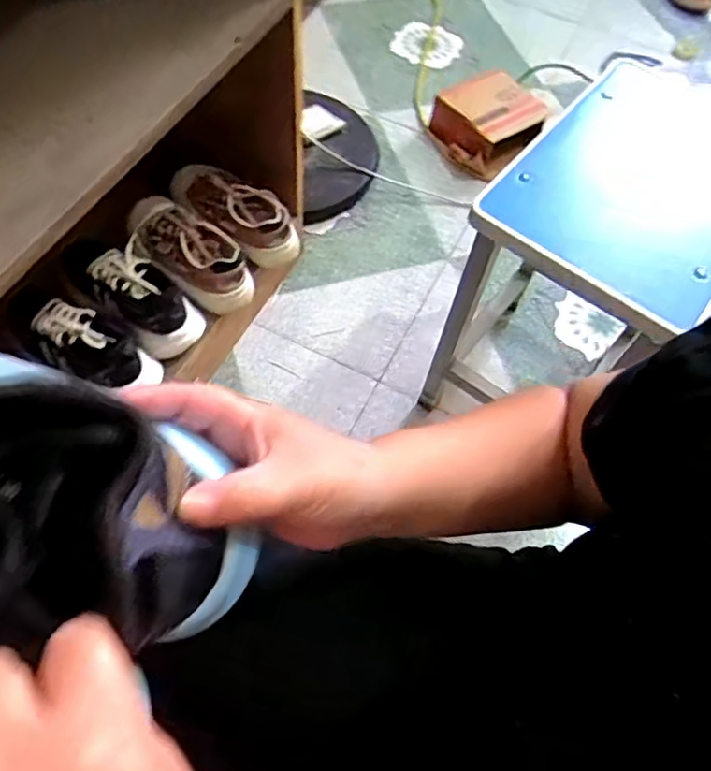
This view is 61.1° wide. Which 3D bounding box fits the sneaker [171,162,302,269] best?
[{"bbox_3d":[-0.189,-0.274,0.952,0.221,0.081,0.096,35,64,14],"label":"sneaker"}]

